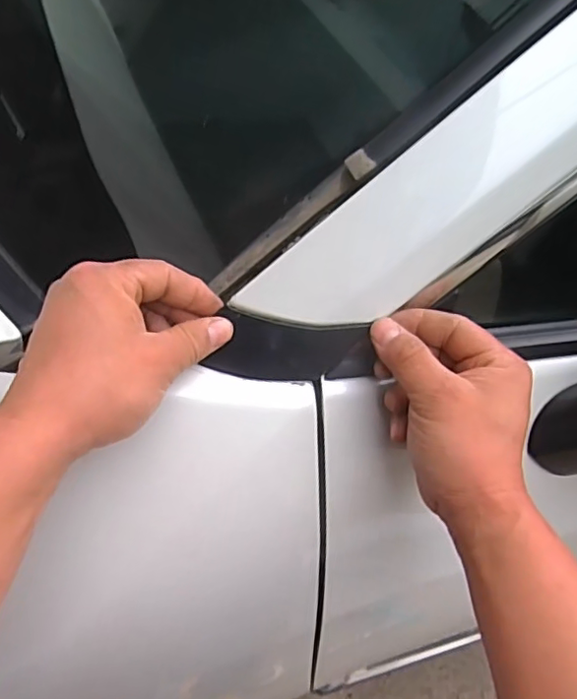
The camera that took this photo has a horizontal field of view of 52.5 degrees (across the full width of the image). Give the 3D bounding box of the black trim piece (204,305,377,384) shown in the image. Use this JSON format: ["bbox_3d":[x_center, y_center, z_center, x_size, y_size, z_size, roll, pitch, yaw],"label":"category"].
[{"bbox_3d":[0.004,0.000,0.358,0.096,0.036,0.016,2,17,-20],"label":"black trim piece"}]

